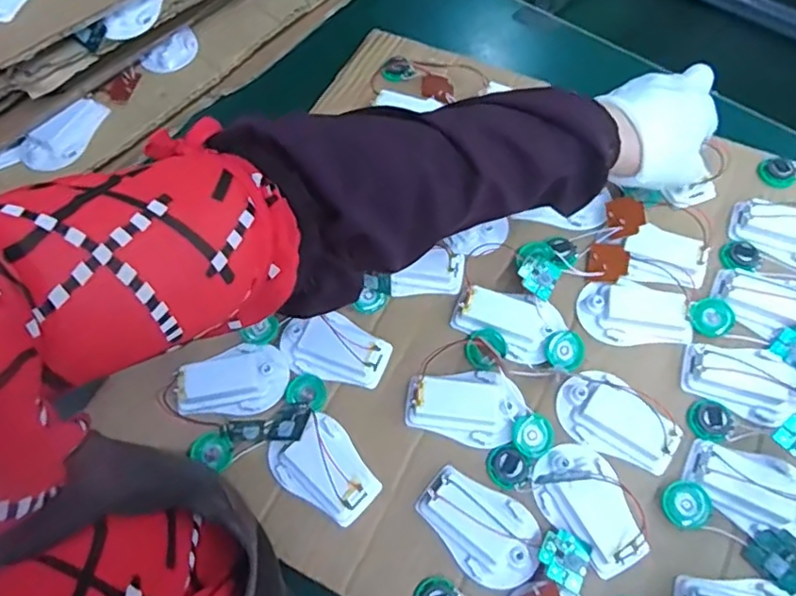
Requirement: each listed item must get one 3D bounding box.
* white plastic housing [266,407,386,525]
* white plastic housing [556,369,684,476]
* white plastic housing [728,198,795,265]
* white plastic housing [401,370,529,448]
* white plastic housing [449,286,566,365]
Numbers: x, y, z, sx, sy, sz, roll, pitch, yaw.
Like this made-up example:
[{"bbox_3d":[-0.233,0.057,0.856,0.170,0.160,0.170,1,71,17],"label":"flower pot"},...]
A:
[{"bbox_3d":[-0.049,0.113,0.405,0.053,0.024,0.072,-42,69,-14],"label":"white plastic housing"},{"bbox_3d":[0.150,0.080,0.413,0.079,0.013,0.050,26,69,15],"label":"white plastic housing"},{"bbox_3d":[0.300,-0.054,0.472,0.078,0.015,0.047,24,69,14],"label":"white plastic housing"},{"bbox_3d":[0.046,0.074,0.425,0.081,0.015,0.050,-1,65,4],"label":"white plastic housing"},{"bbox_3d":[0.081,0.015,0.453,0.073,0.013,0.046,26,70,15],"label":"white plastic housing"}]

